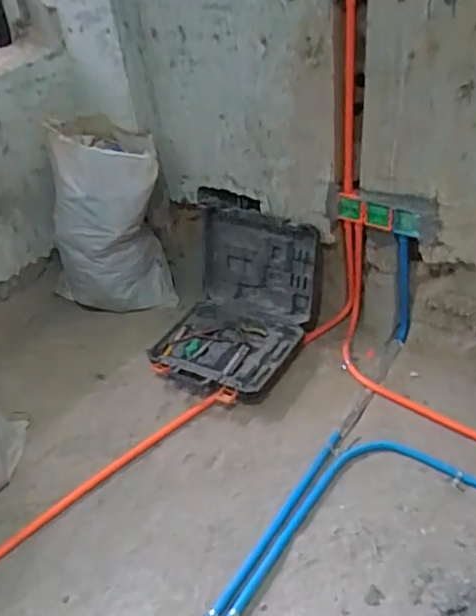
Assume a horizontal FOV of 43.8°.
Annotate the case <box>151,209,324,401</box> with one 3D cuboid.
[{"bbox_3d":[-0.030,-0.008,1.890,0.437,0.351,0.507,17,45,25],"label":"case"}]

